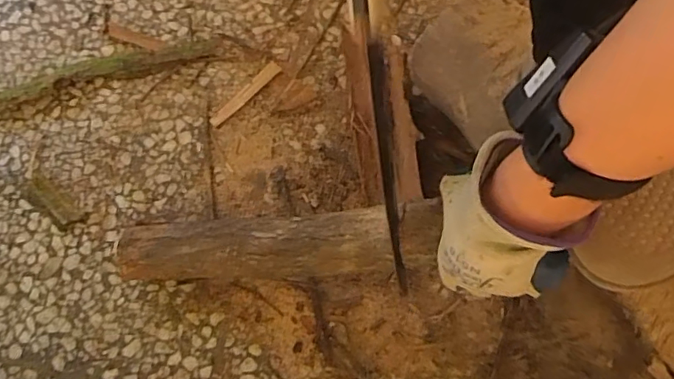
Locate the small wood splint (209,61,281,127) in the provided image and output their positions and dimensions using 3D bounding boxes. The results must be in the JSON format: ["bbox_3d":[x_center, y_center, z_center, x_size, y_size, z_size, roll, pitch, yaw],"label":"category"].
[{"bbox_3d":[-0.109,-0.114,0.634,0.017,0.004,0.105,42,76,12],"label":"small wood splint"}]

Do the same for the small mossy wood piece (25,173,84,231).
[{"bbox_3d":[-0.314,0.016,0.588,0.076,0.006,0.027,40,75,12],"label":"small mossy wood piece"}]

